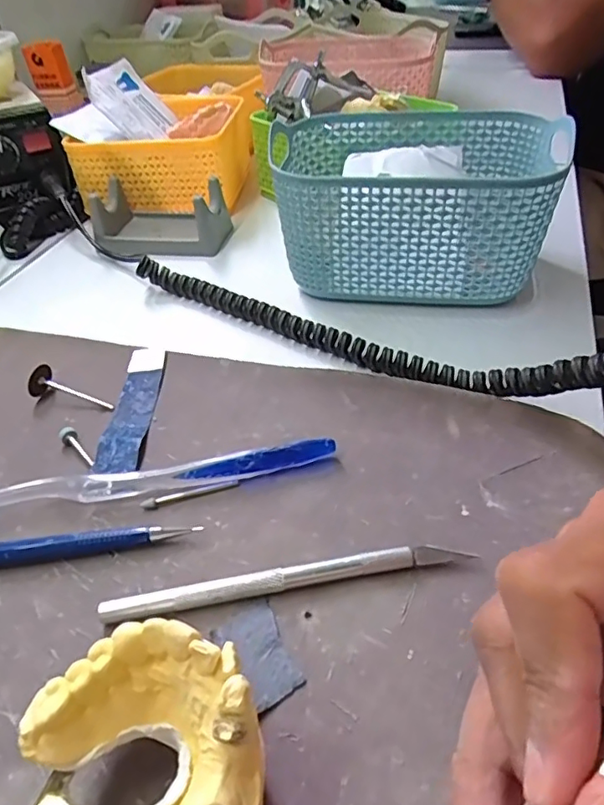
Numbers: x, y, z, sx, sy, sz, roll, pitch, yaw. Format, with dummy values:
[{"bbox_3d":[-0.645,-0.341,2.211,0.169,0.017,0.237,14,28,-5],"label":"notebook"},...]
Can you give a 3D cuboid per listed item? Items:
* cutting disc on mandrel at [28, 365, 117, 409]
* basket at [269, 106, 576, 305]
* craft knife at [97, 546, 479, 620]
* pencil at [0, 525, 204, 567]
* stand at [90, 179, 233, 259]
[{"bbox_3d":[-0.122,-0.005,0.294,0.046,0.014,0.016,17,46,22],"label":"cutting disc on mandrel"},{"bbox_3d":[0.069,-0.124,0.359,0.158,0.080,0.115,5,42,10],"label":"basket"},{"bbox_3d":[-0.005,0.065,0.208,0.133,0.009,0.007,-9,42,-5],"label":"craft knife"},{"bbox_3d":[-0.106,0.059,0.223,0.126,0.010,0.008,-7,41,-3],"label":"pencil"},{"bbox_3d":[-0.108,-0.141,0.433,0.097,0.037,0.069,9,43,15],"label":"stand"}]

